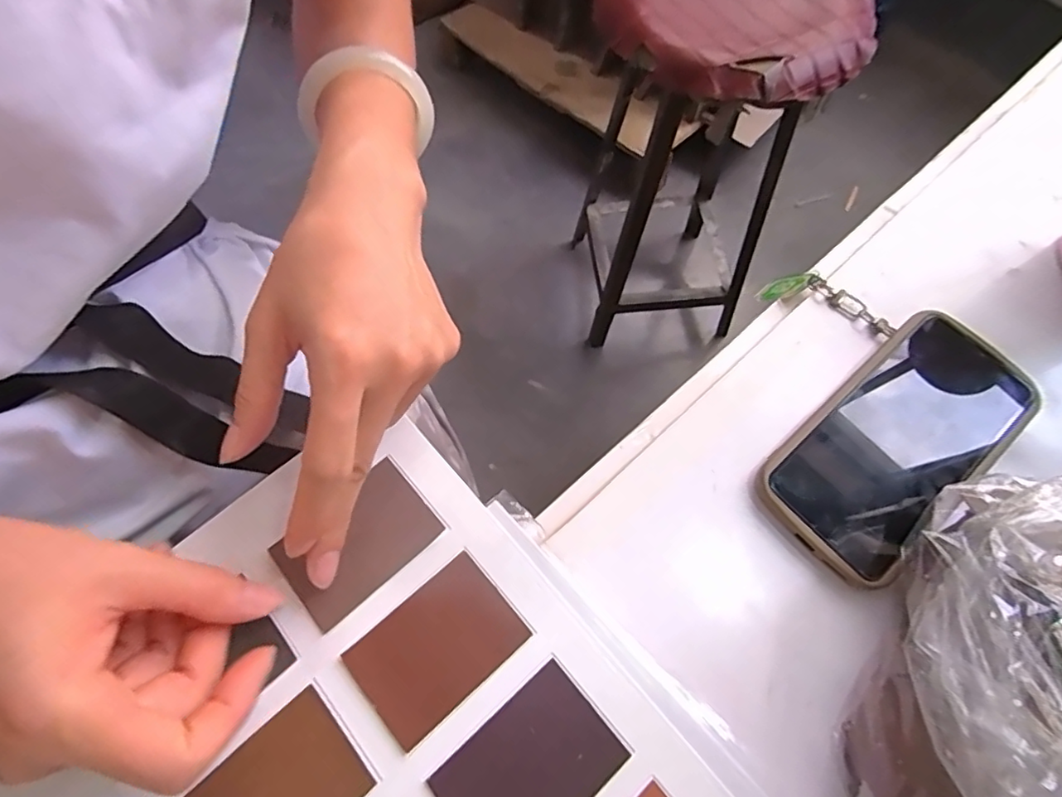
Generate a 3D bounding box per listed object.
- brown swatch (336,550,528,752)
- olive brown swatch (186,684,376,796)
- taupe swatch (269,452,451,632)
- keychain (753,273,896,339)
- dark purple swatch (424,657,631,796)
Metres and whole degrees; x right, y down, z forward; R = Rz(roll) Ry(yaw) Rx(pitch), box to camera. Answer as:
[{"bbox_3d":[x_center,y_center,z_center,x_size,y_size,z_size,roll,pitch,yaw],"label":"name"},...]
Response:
[{"bbox_3d":[-0.041,0.106,0.248,0.068,0.004,0.048,-39,73,-15],"label":"brown swatch"},{"bbox_3d":[-0.103,0.158,0.228,0.067,0.004,0.047,-40,74,-15],"label":"olive brown swatch"},{"bbox_3d":[-0.080,0.067,0.268,0.068,0.005,0.046,-40,74,-15],"label":"taupe swatch"},{"bbox_3d":[0.188,-0.062,0.367,0.083,0.021,0.016,32,70,32],"label":"keychain"},{"bbox_3d":[-0.001,0.148,0.230,0.068,0.004,0.048,-39,73,-15],"label":"dark purple swatch"}]

